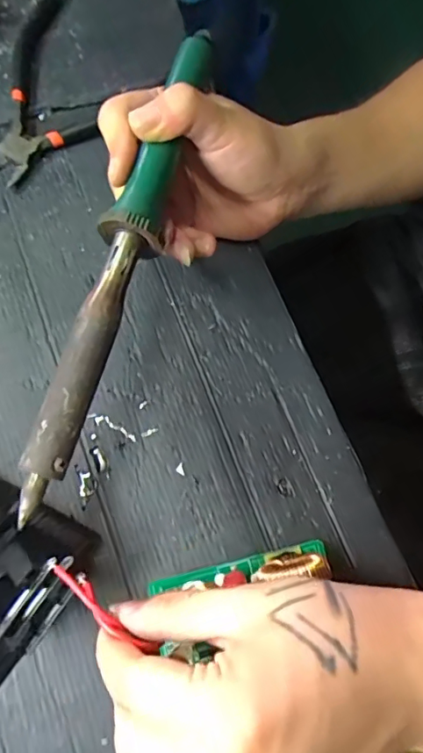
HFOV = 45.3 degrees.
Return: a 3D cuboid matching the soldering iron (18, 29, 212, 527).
[{"bbox_3d":[-0.039,-0.066,0.247,0.024,0.024,0.263,15,73,4],"label":"soldering iron"}]

